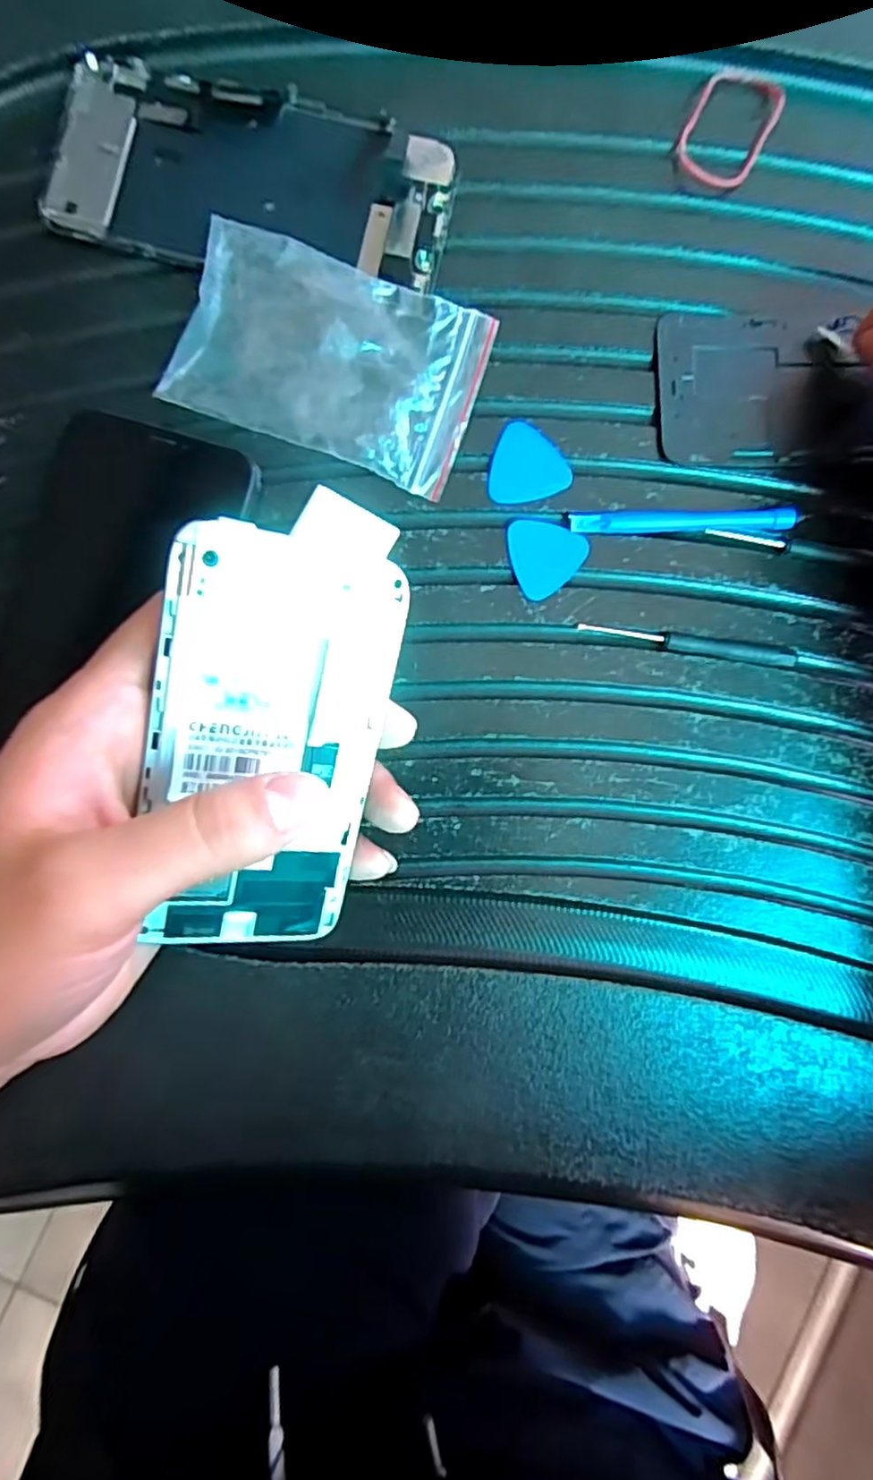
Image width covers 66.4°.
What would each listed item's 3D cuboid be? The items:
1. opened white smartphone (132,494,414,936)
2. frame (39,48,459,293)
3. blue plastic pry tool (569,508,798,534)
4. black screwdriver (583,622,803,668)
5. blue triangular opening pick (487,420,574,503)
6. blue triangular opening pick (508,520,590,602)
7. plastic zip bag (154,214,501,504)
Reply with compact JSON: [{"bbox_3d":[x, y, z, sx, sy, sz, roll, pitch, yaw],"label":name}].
[{"bbox_3d":[-0.045,0.000,0.184,0.059,0.007,0.125,5,108,-24],"label":"opened white smartphone"},{"bbox_3d":[-0.069,-0.212,0.250,0.147,0.009,0.072,11,87,-1],"label":"frame"},{"bbox_3d":[0.092,-0.082,0.250,0.083,0.006,0.008,-1,87,-2],"label":"blue plastic pry tool"},{"bbox_3d":[0.094,-0.036,0.249,0.080,0.004,0.007,8,87,-2],"label":"black screwdriver"},{"bbox_3d":[0.036,-0.104,0.251,0.030,0.004,0.030,6,87,-2],"label":"blue triangular opening pick"},{"bbox_3d":[0.041,-0.067,0.250,0.030,0.004,0.029,10,91,-4],"label":"blue triangular opening pick"},{"bbox_3d":[-0.037,-0.140,0.243,0.105,0.016,0.068,20,87,-1],"label":"plastic zip bag"}]

